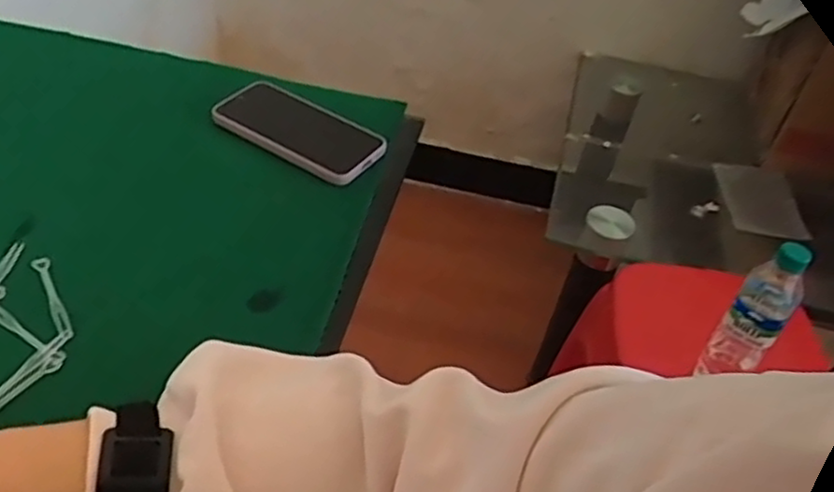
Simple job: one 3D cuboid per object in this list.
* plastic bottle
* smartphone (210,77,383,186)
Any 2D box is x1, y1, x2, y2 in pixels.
[{"bbox_3d":[0.394,0.082,0.861,0.059,0.214,0.067,34,49,25],"label":"plastic bottle"},{"bbox_3d":[-0.109,-0.111,0.704,0.159,0.017,0.075,31,52,13],"label":"smartphone"}]

